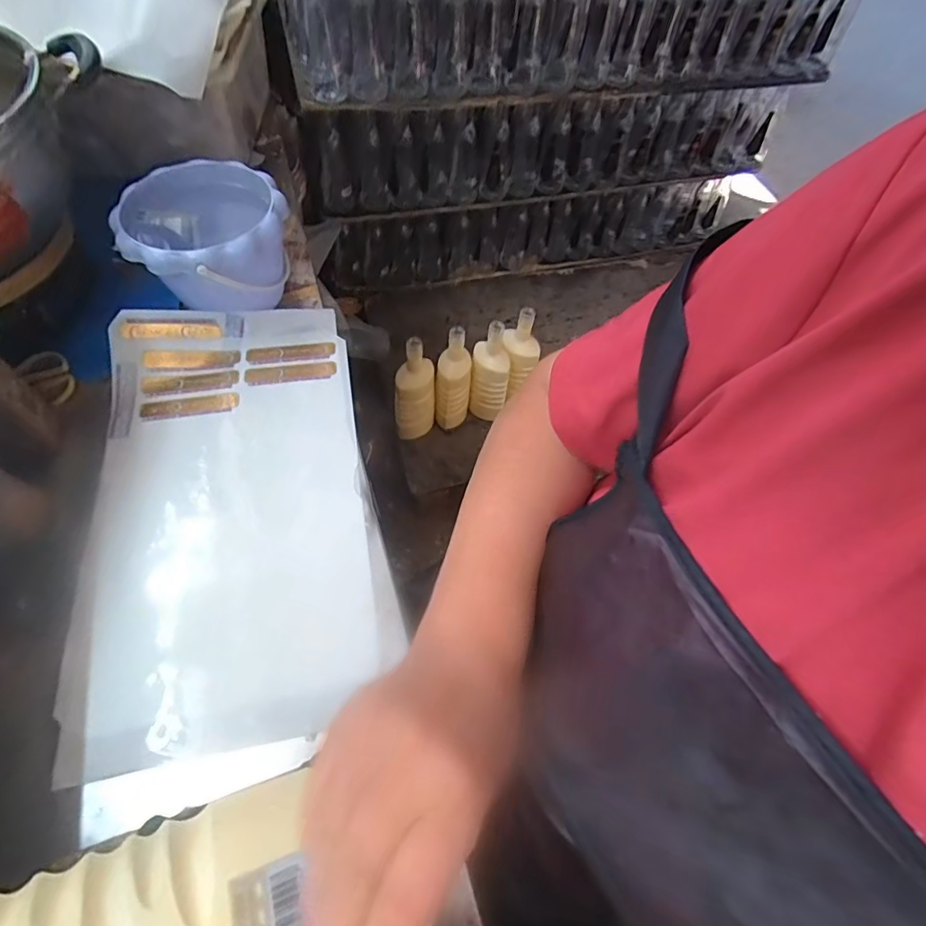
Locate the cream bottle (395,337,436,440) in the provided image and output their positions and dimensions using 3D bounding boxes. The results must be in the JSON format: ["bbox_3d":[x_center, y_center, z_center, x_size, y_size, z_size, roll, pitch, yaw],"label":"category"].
[{"bbox_3d":[-0.099,-0.148,1.003,0.080,0.237,0.070,1,59,-5],"label":"cream bottle"}]

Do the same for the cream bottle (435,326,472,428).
[{"bbox_3d":[-0.021,-0.163,1.028,0.071,0.258,0.079,5,59,-3],"label":"cream bottle"}]

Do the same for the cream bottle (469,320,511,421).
[{"bbox_3d":[0.058,-0.190,1.027,0.081,0.229,0.080,7,59,-1],"label":"cream bottle"}]

